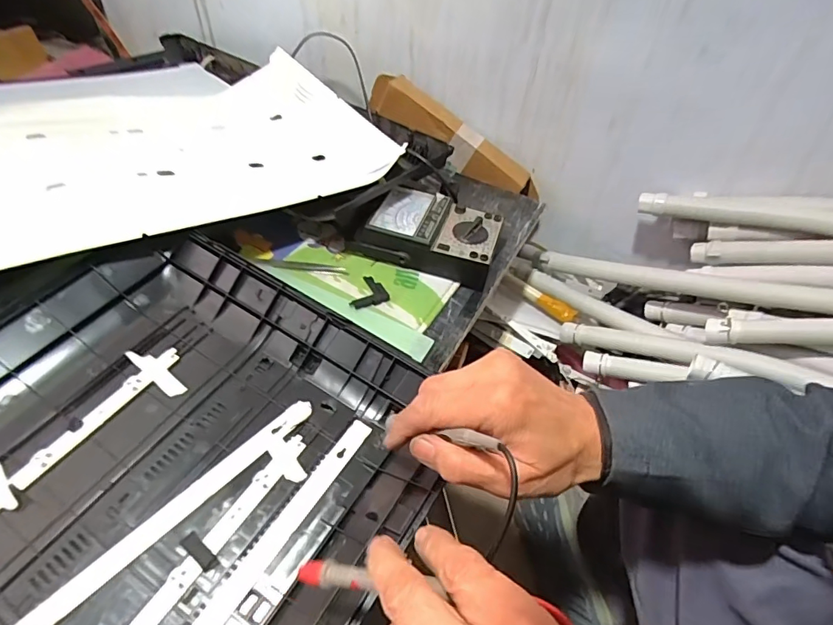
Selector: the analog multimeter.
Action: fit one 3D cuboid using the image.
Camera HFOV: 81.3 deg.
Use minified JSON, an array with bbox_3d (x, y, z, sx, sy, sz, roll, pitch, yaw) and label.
[{"bbox_3d":[0.027,-0.108,0.635,0.160,0.042,0.109,20,52,10],"label":"analog multimeter"}]

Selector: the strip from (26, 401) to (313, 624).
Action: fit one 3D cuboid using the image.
[{"bbox_3d":[-0.285,0.235,0.306,0.020,0.006,0.548,37,56,23],"label":"strip"}]

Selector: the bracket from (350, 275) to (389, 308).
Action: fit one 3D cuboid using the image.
[{"bbox_3d":[-0.052,-0.022,0.585,0.040,0.011,0.054,15,47,9],"label":"bracket"}]

